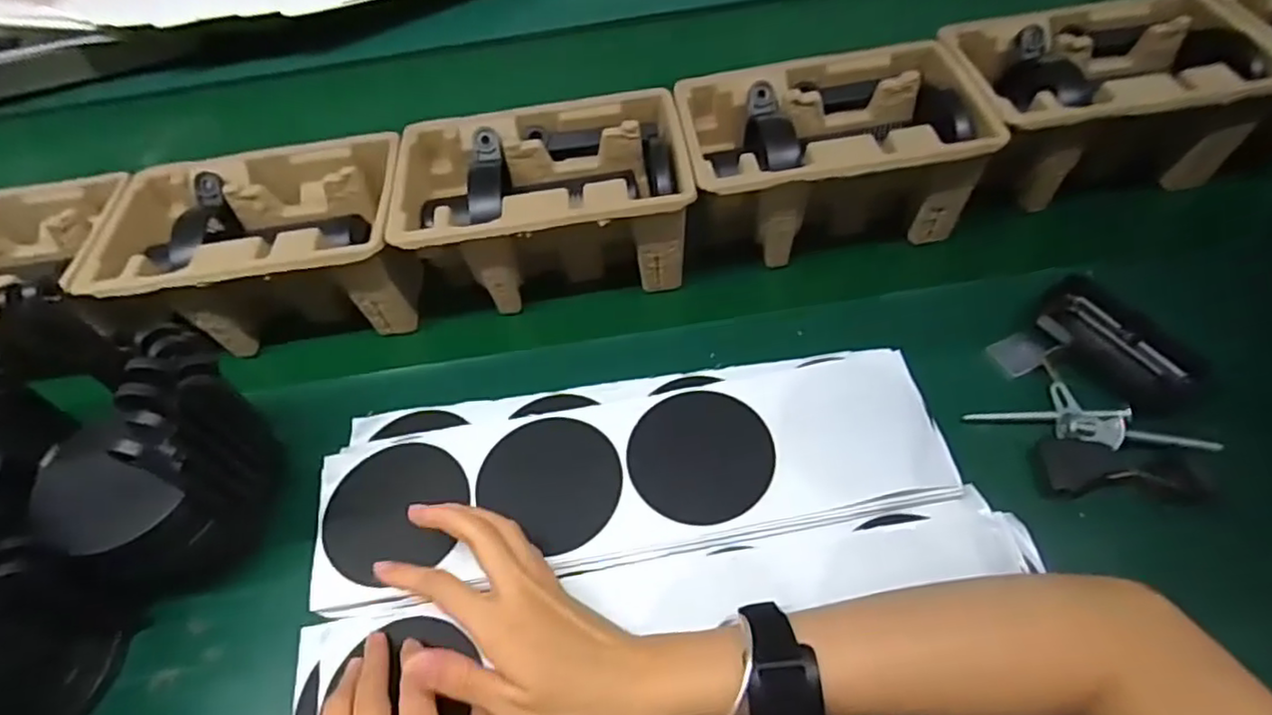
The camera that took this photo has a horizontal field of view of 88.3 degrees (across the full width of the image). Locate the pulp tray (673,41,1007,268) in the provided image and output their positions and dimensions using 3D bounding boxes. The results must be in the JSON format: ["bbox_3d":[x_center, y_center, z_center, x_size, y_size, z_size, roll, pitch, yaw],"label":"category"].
[{"bbox_3d":[0.152,-0.165,0.547,0.218,0.108,0.152,-7,51,1],"label":"pulp tray"}]

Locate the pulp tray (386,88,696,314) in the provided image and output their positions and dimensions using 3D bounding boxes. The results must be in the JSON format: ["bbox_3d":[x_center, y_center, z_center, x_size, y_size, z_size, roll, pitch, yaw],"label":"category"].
[{"bbox_3d":[-0.070,-0.123,0.544,0.220,0.104,0.142,-8,51,0],"label":"pulp tray"}]

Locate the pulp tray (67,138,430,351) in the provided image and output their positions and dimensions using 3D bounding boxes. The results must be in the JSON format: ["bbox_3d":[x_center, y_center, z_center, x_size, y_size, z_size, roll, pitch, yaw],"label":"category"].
[{"bbox_3d":[-0.298,-0.084,0.546,0.228,0.103,0.149,-9,51,-1],"label":"pulp tray"}]

